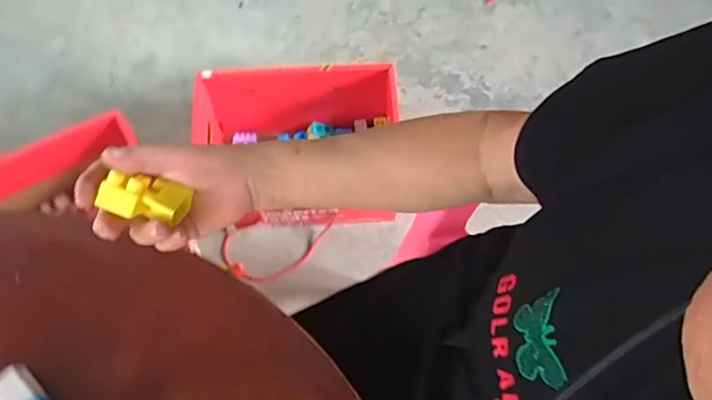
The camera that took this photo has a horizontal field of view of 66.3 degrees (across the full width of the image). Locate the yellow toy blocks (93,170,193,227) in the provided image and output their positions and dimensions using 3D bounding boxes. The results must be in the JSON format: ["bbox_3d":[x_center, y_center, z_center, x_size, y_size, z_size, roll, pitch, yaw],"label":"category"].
[{"bbox_3d":[-0.158,-0.002,0.411,0.059,0.024,0.028,11,62,-19],"label":"yellow toy blocks"}]

